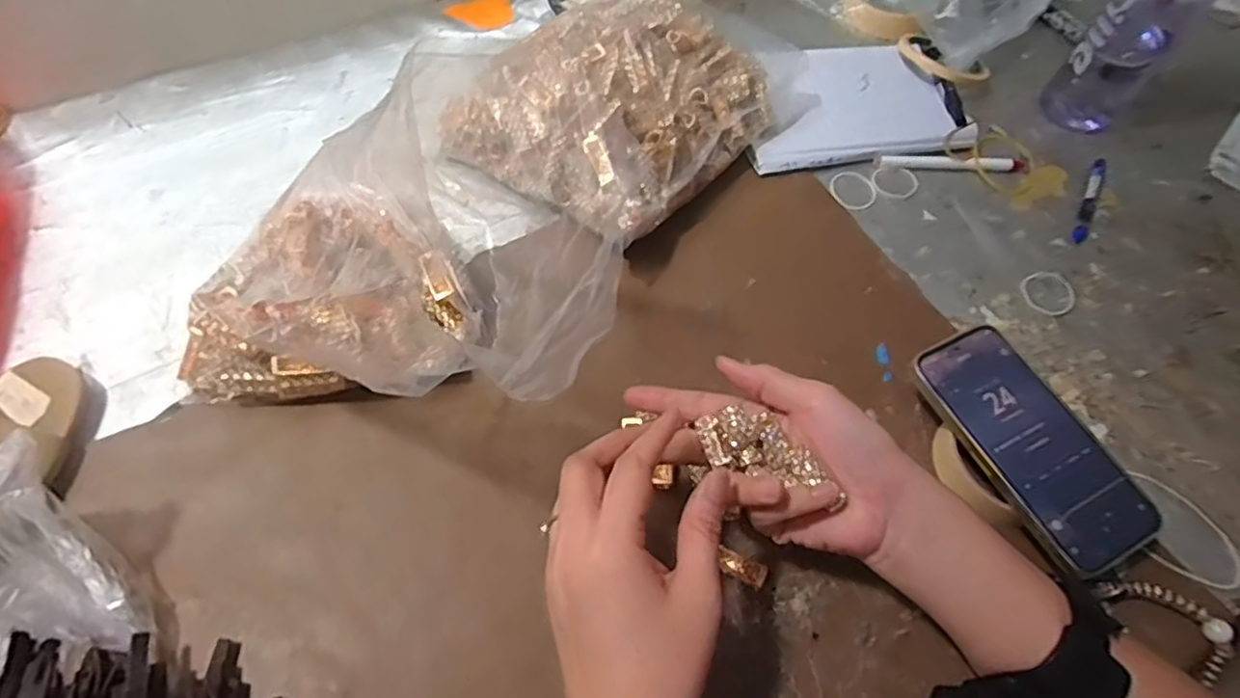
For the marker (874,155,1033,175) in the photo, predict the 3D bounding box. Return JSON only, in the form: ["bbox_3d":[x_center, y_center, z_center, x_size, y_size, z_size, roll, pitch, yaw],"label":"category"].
[{"bbox_3d":[0.299,-0.165,0.596,0.144,0.010,0.018,-1,59,-5],"label":"marker"}]

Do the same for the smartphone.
[{"bbox_3d":[0.259,0.057,0.420,0.074,0.011,0.156,-22,63,-17],"label":"smartphone"}]

